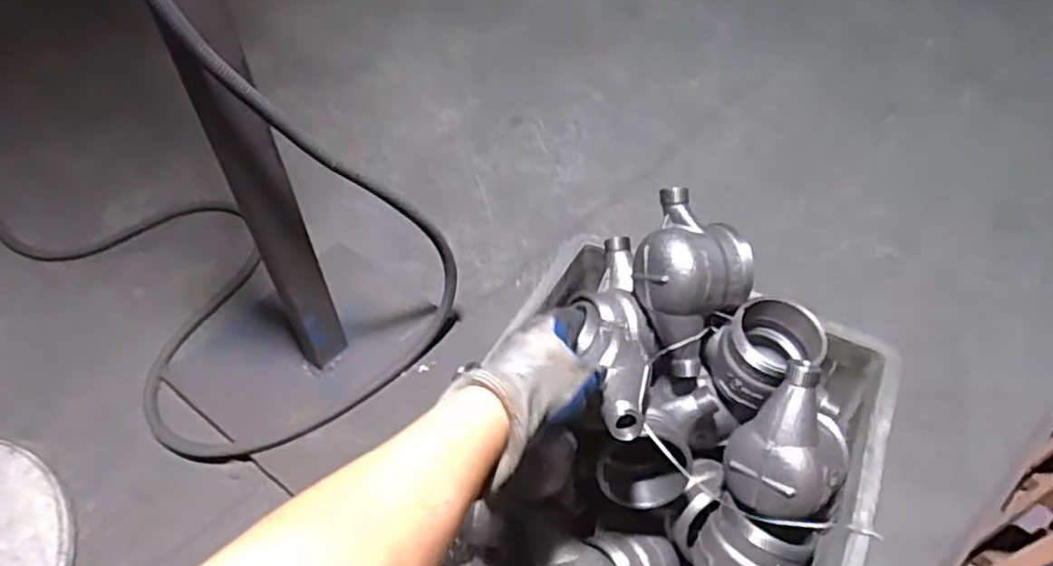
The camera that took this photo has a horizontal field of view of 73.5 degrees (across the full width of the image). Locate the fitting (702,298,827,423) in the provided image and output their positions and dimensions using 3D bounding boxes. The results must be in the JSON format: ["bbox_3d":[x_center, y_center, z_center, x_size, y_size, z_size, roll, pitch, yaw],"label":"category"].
[{"bbox_3d":[0.211,0.070,0.622,0.083,0.095,0.086,-1,51,1],"label":"fitting"}]

